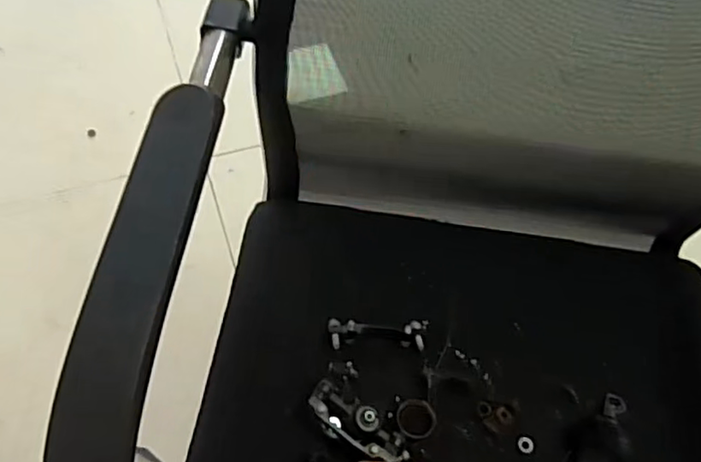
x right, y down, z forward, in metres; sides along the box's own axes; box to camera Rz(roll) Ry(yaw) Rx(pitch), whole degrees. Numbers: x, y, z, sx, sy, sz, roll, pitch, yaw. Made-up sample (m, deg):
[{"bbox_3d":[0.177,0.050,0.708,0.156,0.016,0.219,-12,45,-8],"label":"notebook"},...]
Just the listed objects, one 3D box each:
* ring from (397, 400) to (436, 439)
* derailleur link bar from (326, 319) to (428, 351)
[{"bbox_3d":[0.055,0.156,0.521,0.032,0.011,0.034,1,60,-2],"label":"ring"},{"bbox_3d":[0.026,0.092,0.554,0.088,0.023,0.031,0,60,-3],"label":"derailleur link bar"}]

